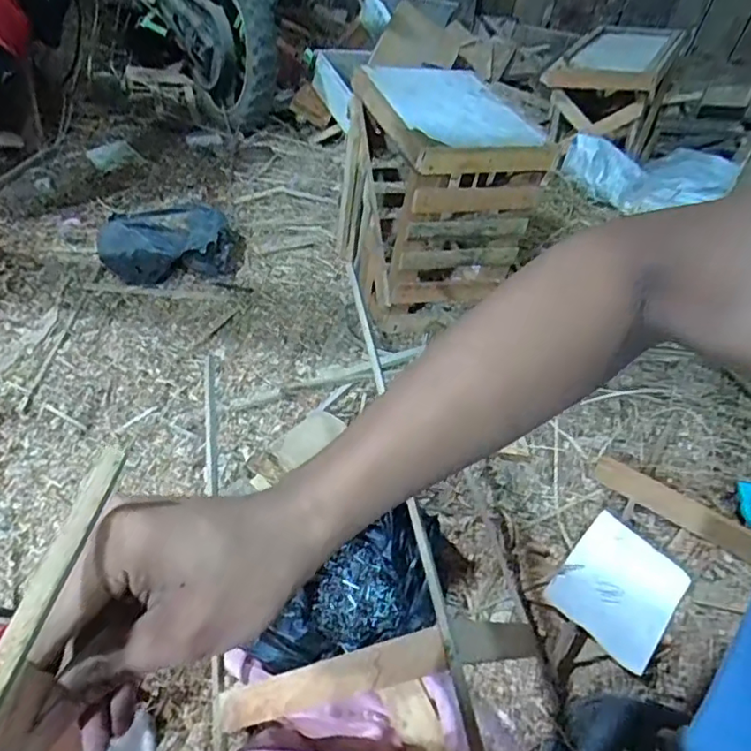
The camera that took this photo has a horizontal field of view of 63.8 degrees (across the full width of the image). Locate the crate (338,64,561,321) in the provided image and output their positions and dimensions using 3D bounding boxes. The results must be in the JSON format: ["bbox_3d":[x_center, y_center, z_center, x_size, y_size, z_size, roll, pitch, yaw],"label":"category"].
[{"bbox_3d":[0.079,-0.284,0.927,0.232,0.290,0.333,-6,44,-11],"label":"crate"}]

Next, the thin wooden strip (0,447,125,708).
[{"bbox_3d":[-0.118,0.077,0.211,0.010,0.006,0.117,9,51,5],"label":"thin wooden strip"}]

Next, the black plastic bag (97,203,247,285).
[{"bbox_3d":[-0.342,-0.226,1.022,0.223,0.063,0.238,-15,46,-19],"label":"black plastic bag"}]

